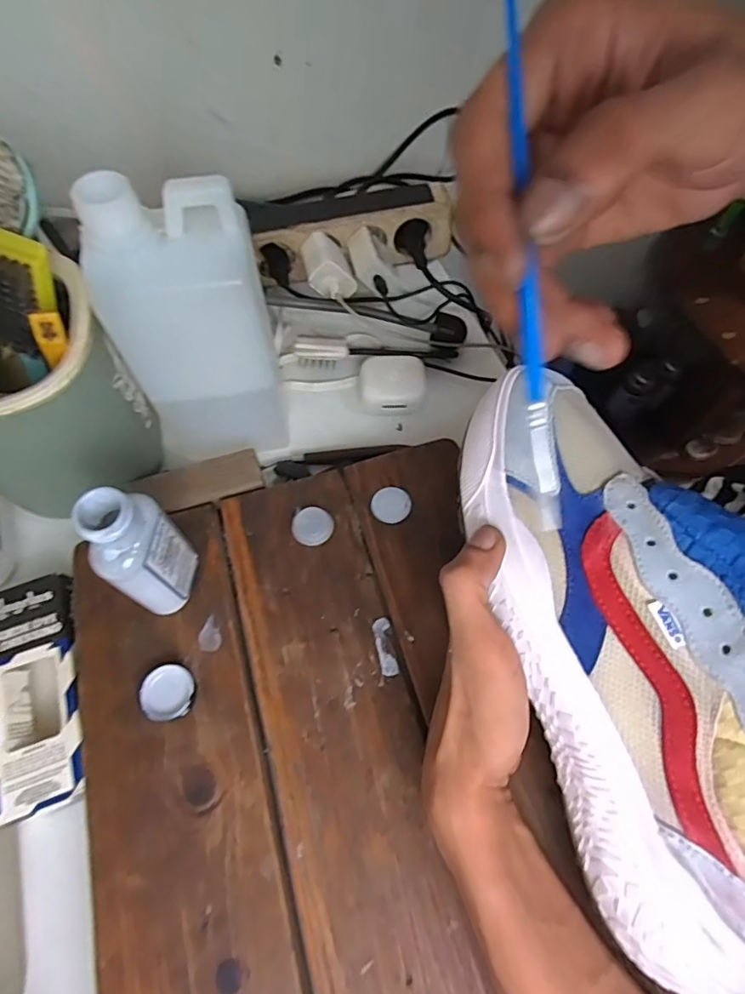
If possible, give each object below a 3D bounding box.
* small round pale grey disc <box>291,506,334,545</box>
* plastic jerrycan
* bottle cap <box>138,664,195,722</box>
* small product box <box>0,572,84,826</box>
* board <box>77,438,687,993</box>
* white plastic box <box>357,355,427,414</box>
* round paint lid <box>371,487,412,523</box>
[{"bbox_3d":[-0.041,0.020,0.365,0.027,0.005,0.027,0,64,0],"label":"small round pale grey disc"},{"bbox_3d":[-0.111,-0.102,0.352,0.103,0.207,0.057,-14,65,-7],"label":"plastic jerrycan"},{"bbox_3d":[-0.120,0.115,0.313,0.030,0.014,0.030,0,64,0],"label":"bottle cap"},{"bbox_3d":[-0.211,0.123,0.338,0.053,0.025,0.139,-17,65,-8],"label":"small product box"},{"bbox_3d":[-0.019,0.170,0.293,0.269,0.015,0.399,-19,65,-6],"label":"board"},{"bbox_3d":[0.016,-0.093,0.450,0.057,0.023,0.050,-3,64,-1],"label":"white plastic box"},{"bbox_3d":[0.013,0.005,0.371,0.027,0.004,0.026,0,64,0],"label":"round paint lid"}]

